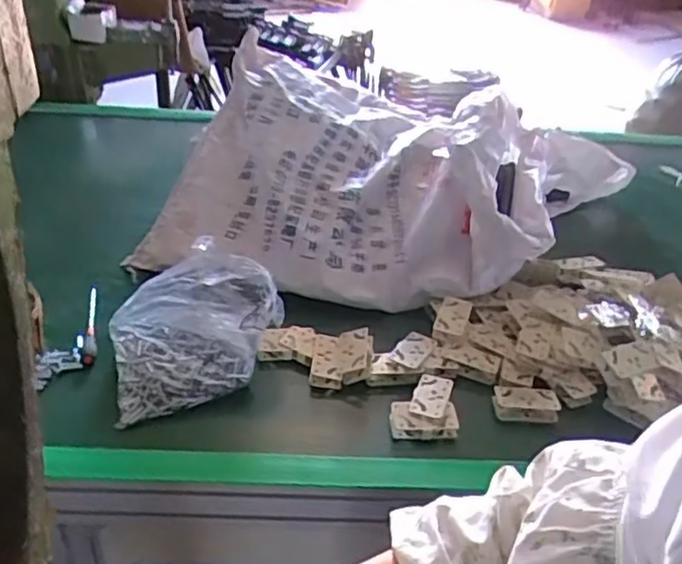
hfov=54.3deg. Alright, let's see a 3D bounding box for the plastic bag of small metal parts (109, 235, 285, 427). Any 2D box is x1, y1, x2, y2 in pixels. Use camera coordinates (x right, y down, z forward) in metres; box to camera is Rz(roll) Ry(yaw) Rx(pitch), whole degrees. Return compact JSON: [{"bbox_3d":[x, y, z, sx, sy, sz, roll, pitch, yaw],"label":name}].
[{"bbox_3d":[-0.194,0.050,0.859,0.214,0.100,0.198,-12,38,-22],"label":"plastic bag of small metal parts"}]

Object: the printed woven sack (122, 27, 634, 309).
[{"bbox_3d":[0.111,-0.188,1.152,0.755,0.222,0.574,13,36,12],"label":"printed woven sack"}]

